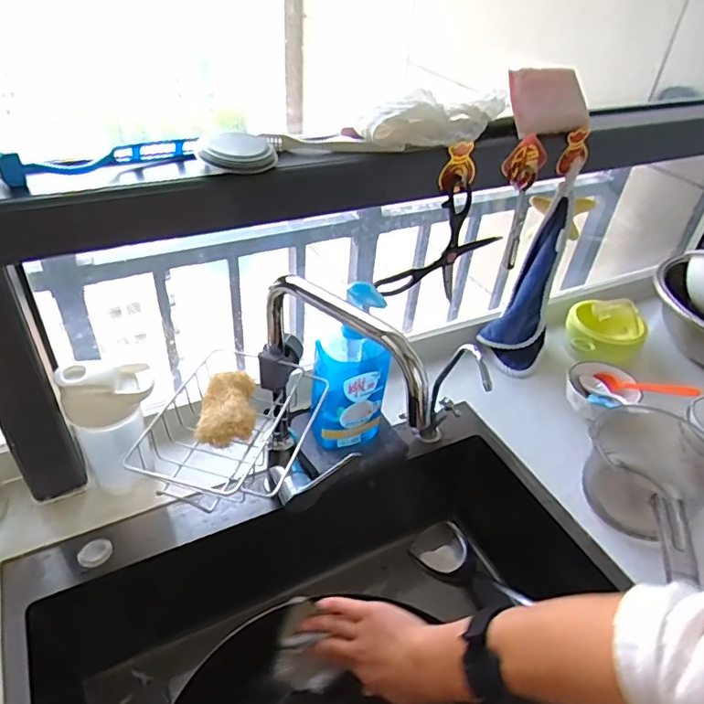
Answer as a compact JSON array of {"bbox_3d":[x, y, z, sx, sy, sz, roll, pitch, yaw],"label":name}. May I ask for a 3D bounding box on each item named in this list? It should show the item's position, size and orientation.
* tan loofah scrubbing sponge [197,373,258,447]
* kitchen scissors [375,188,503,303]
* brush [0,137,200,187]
[{"bbox_3d":[-0.125,0.056,0.558,0.054,0.032,0.078,2,39,-4],"label":"tan loofah scrubbing sponge"},{"bbox_3d":[0.129,-0.131,0.757,0.119,0.176,0.025,17,32,-36],"label":"kitchen scissors"},{"bbox_3d":[-0.243,-0.191,0.539,0.182,0.029,0.018,-18,44,-26],"label":"brush"}]

